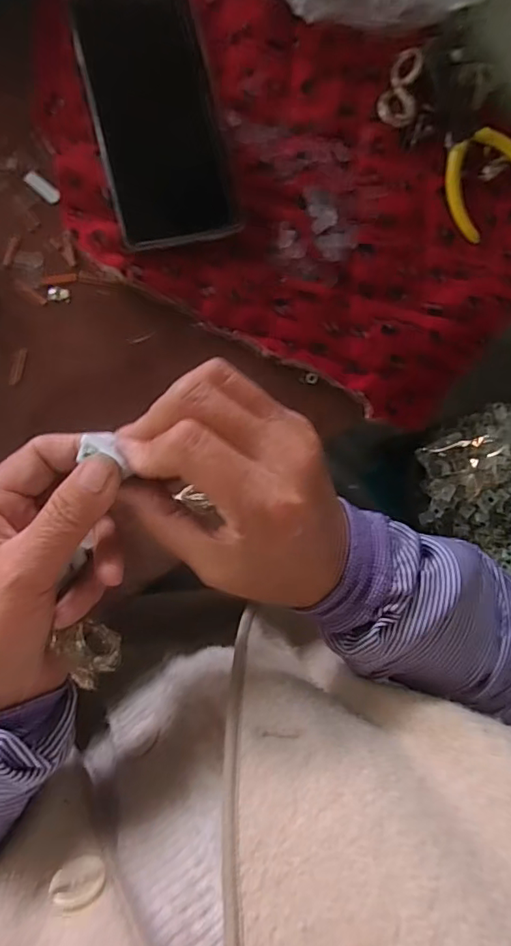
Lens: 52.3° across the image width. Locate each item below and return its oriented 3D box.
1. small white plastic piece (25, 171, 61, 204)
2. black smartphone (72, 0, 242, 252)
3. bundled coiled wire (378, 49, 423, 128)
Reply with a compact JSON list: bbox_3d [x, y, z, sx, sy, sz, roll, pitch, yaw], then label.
[{"bbox_3d":[-0.135,-0.180,0.328,0.026,0.004,0.009,37,86,-4],"label":"small white plastic piece"},{"bbox_3d":[-0.062,-0.223,0.324,0.074,0.008,0.160,-13,91,-6],"label":"black smartphone"},{"bbox_3d":[0.098,-0.251,0.339,0.024,0.011,0.045,21,87,-5],"label":"bundled coiled wire"}]

